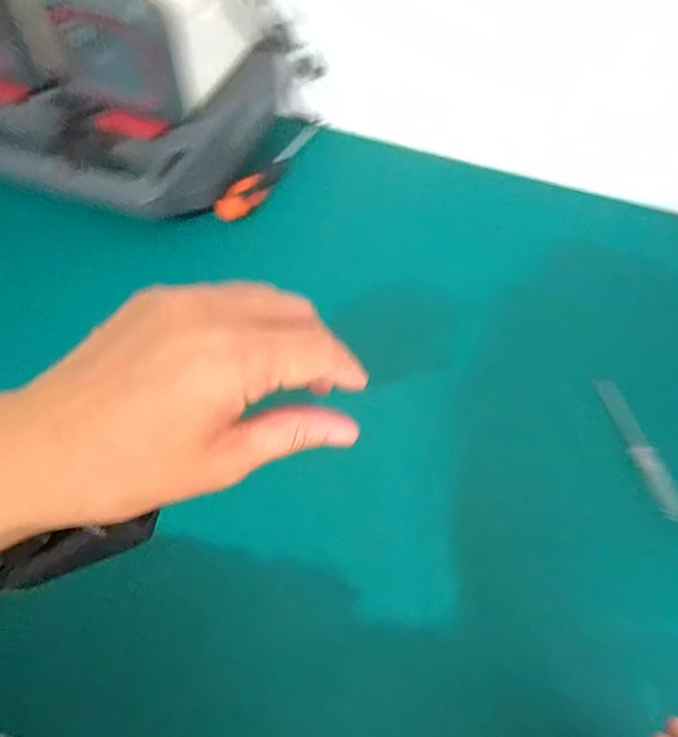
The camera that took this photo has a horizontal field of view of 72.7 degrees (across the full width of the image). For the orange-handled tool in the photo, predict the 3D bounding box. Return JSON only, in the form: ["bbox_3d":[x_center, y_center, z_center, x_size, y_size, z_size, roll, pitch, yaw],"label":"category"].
[{"bbox_3d":[-0.068,-0.189,0.447,0.018,0.027,0.127,41,83,20],"label":"orange-handled tool"}]

